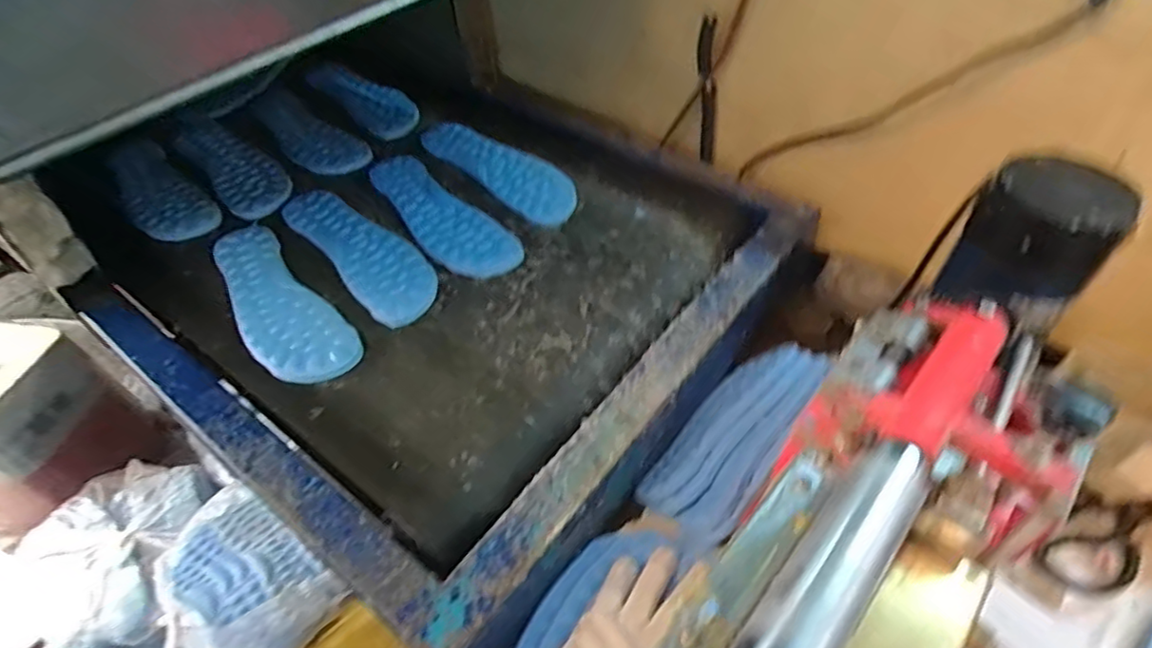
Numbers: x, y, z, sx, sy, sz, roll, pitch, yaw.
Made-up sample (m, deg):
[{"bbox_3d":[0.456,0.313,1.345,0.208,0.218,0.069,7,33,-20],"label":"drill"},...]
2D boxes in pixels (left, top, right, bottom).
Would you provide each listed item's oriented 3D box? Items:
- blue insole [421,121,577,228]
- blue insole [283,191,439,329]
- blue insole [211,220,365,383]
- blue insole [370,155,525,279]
[{"bbox_3d":[-0.099,-0.205,0.795,0.093,0.016,0.271,-34,55,-23],"label":"blue insole"},{"bbox_3d":[-0.239,-0.087,0.691,0.081,0.011,0.247,-35,55,-24],"label":"blue insole"},{"bbox_3d":[-0.313,-0.026,0.643,0.082,0.014,0.258,-34,55,-23],"label":"blue insole"},{"bbox_3d":[-0.166,-0.134,0.731,0.083,0.007,0.259,-33,55,-23],"label":"blue insole"}]

